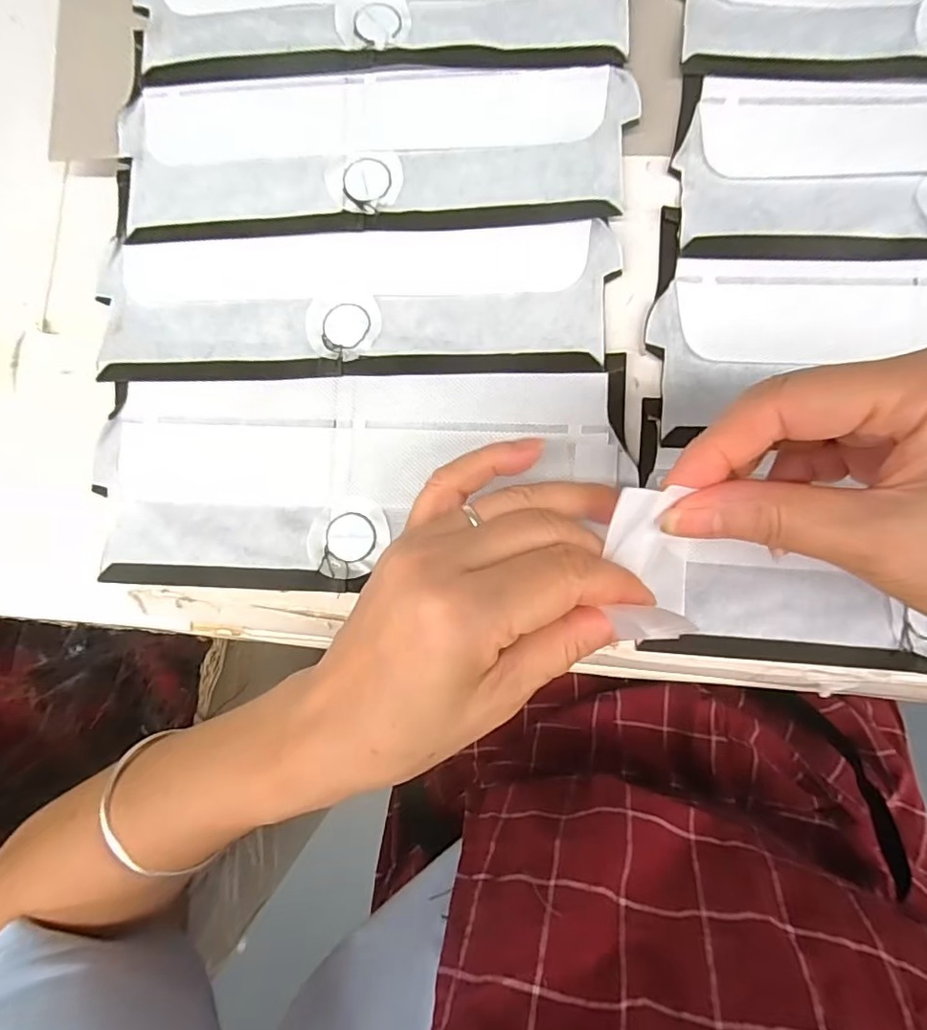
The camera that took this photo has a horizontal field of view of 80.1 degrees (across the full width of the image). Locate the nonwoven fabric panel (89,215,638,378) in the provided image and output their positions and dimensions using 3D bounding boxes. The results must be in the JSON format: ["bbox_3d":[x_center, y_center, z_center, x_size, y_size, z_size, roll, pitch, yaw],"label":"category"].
[{"bbox_3d":[-0.052,-0.099,0.253,0.232,0.007,0.071,-2,85,5],"label":"nonwoven fabric panel"}]

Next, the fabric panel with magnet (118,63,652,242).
[{"bbox_3d":[-0.044,-0.172,0.258,0.234,0.008,0.077,-1,85,6],"label":"fabric panel with magnet"}]

